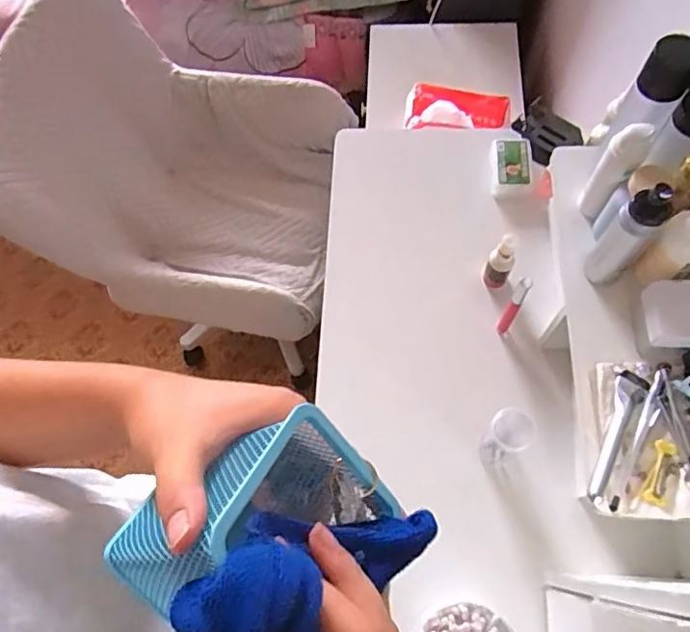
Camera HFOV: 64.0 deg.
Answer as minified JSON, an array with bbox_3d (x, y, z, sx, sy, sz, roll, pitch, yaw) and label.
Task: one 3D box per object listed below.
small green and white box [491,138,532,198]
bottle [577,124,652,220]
[{"bbox_3d":[0.224,-0.201,0.747,0.053,0.030,0.077,0,67,3],"label":"small green and white box"},{"bbox_3d":[0.260,-0.137,0.545,0.031,0.116,0.030,34,73,16],"label":"bottle"}]

